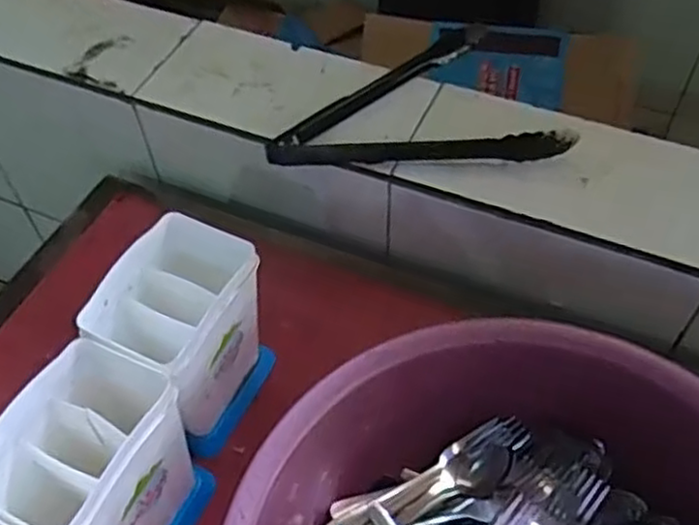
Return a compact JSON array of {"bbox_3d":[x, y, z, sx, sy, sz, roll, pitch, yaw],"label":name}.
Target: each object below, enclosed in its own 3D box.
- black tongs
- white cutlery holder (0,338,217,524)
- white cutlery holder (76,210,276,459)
[{"bbox_3d":[0.067,-0.181,0.734,0.286,0.036,0.206,-2,53,1],"label":"black tongs"},{"bbox_3d":[-0.176,0.156,0.519,0.097,0.158,0.126,21,57,17],"label":"white cutlery holder"},{"bbox_3d":[-0.134,0.065,0.589,0.091,0.160,0.119,19,56,15],"label":"white cutlery holder"}]

